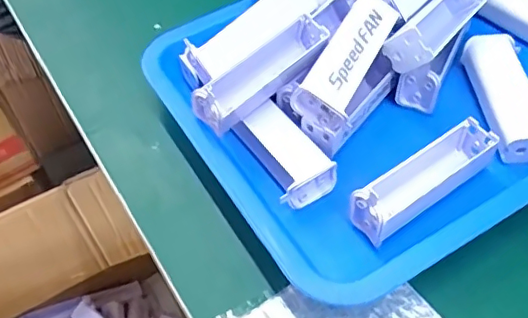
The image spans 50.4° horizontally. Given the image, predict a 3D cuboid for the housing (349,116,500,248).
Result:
[{"bbox_3d":[0.101,0.012,0.357,0.105,0.028,0.029,-31,56,-19],"label":"housing"}]

